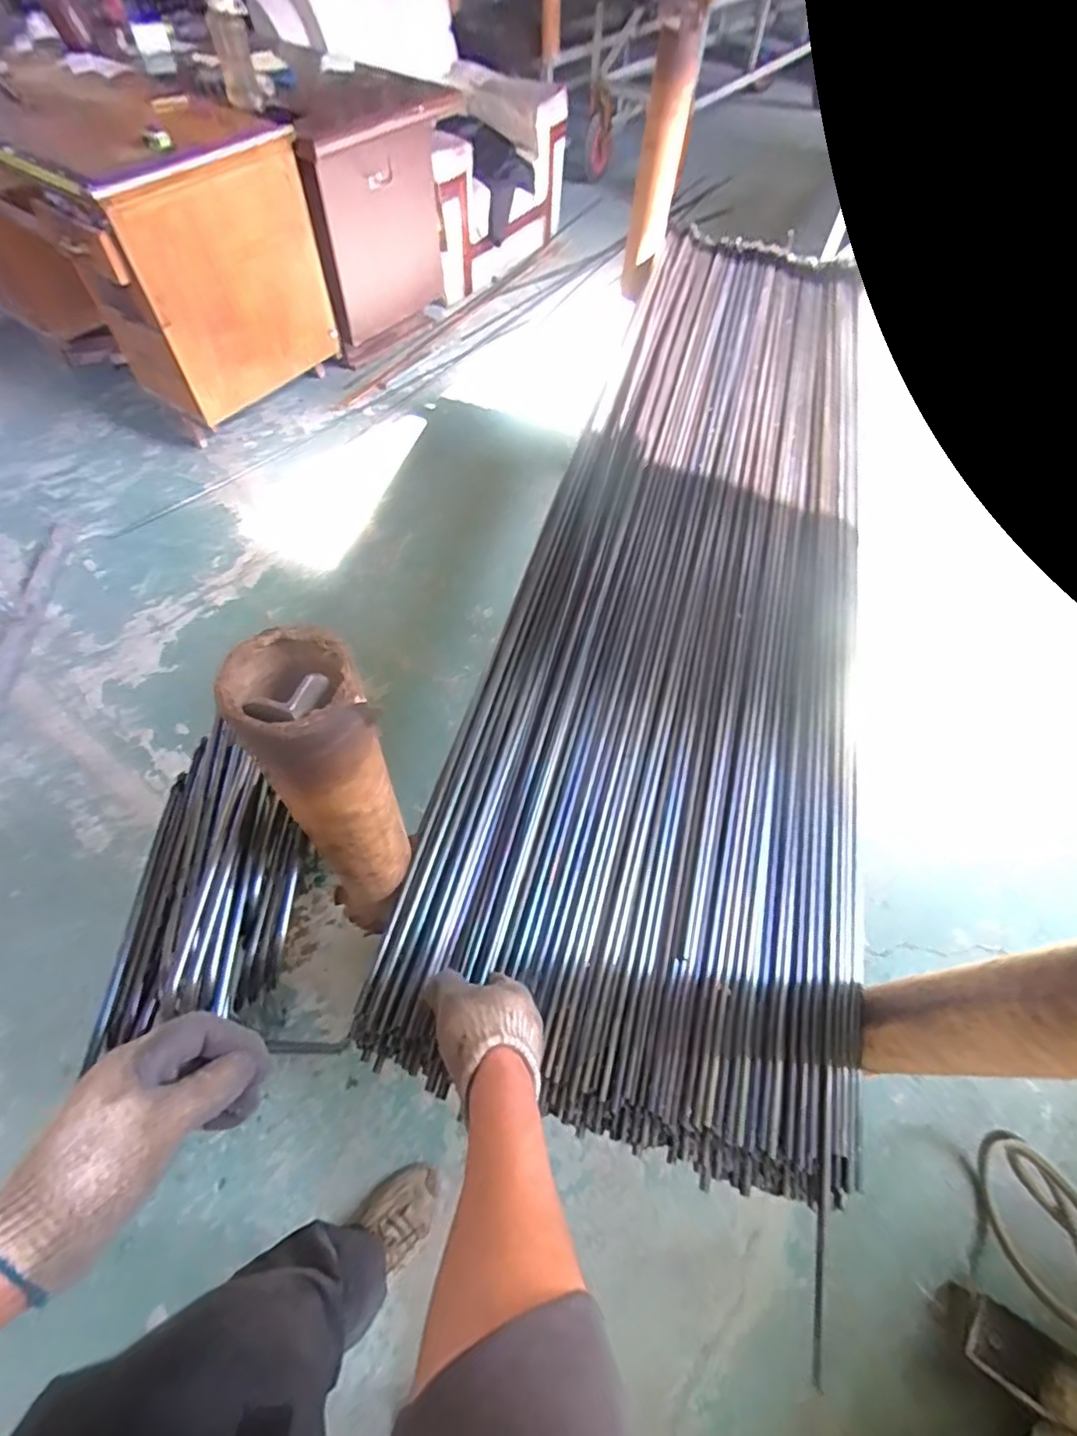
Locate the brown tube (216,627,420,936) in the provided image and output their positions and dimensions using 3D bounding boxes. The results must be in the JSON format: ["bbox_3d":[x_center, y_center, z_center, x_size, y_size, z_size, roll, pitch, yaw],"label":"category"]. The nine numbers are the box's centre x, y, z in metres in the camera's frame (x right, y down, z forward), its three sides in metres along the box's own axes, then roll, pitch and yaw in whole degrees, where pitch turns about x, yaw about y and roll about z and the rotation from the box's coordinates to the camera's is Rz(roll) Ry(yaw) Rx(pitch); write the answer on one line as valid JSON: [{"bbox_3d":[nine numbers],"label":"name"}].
[{"bbox_3d":[-0.164,0.072,0.504,0.081,0.342,0.076,-30,68,-21],"label":"brown tube"}]

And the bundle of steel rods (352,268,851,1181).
[{"bbox_3d":[0.305,-0.357,1.030,0.509,0.086,1.852,14,60,8],"label":"bundle of steel rods"}]

